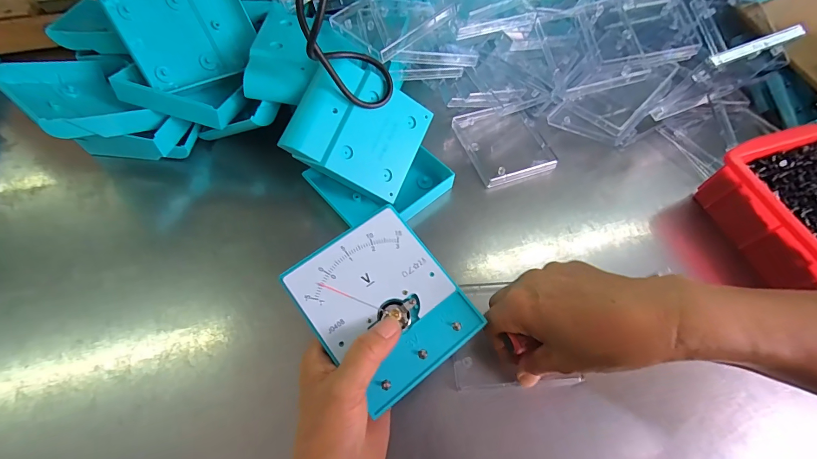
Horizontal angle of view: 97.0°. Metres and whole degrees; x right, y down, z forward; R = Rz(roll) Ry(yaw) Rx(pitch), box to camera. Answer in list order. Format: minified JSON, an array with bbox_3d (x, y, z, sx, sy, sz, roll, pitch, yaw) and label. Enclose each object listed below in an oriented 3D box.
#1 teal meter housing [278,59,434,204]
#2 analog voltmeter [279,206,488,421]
[{"bbox_3d":[-0.047,-0.093,0.346,0.112,0.038,0.104,29,80,-19],"label":"teal meter housing"},{"bbox_3d":[-0.017,0.050,0.252,0.095,0.023,0.109,-34,67,-19],"label":"analog voltmeter"}]

